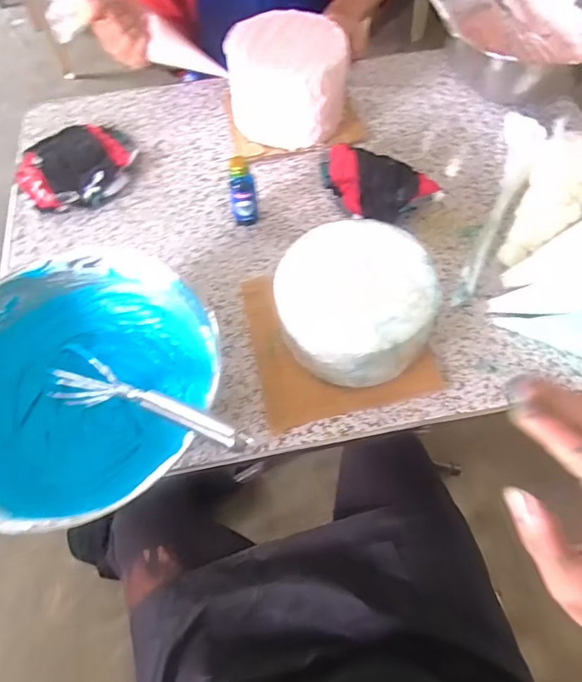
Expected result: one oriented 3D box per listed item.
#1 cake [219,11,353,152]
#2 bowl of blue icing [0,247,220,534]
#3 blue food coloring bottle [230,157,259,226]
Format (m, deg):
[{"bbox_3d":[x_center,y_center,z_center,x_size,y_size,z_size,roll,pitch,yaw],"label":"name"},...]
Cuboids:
[{"bbox_3d":[-0.004,-0.342,0.612,0.153,0.102,0.128,2,62,2],"label":"cake"},{"bbox_3d":[-0.186,0.039,0.415,0.225,0.083,0.241,30,66,16],"label":"bowl of blue icing"},{"bbox_3d":[-0.055,-0.171,0.540,0.028,0.081,0.026,-4,62,-1],"label":"blue food coloring bottle"}]

